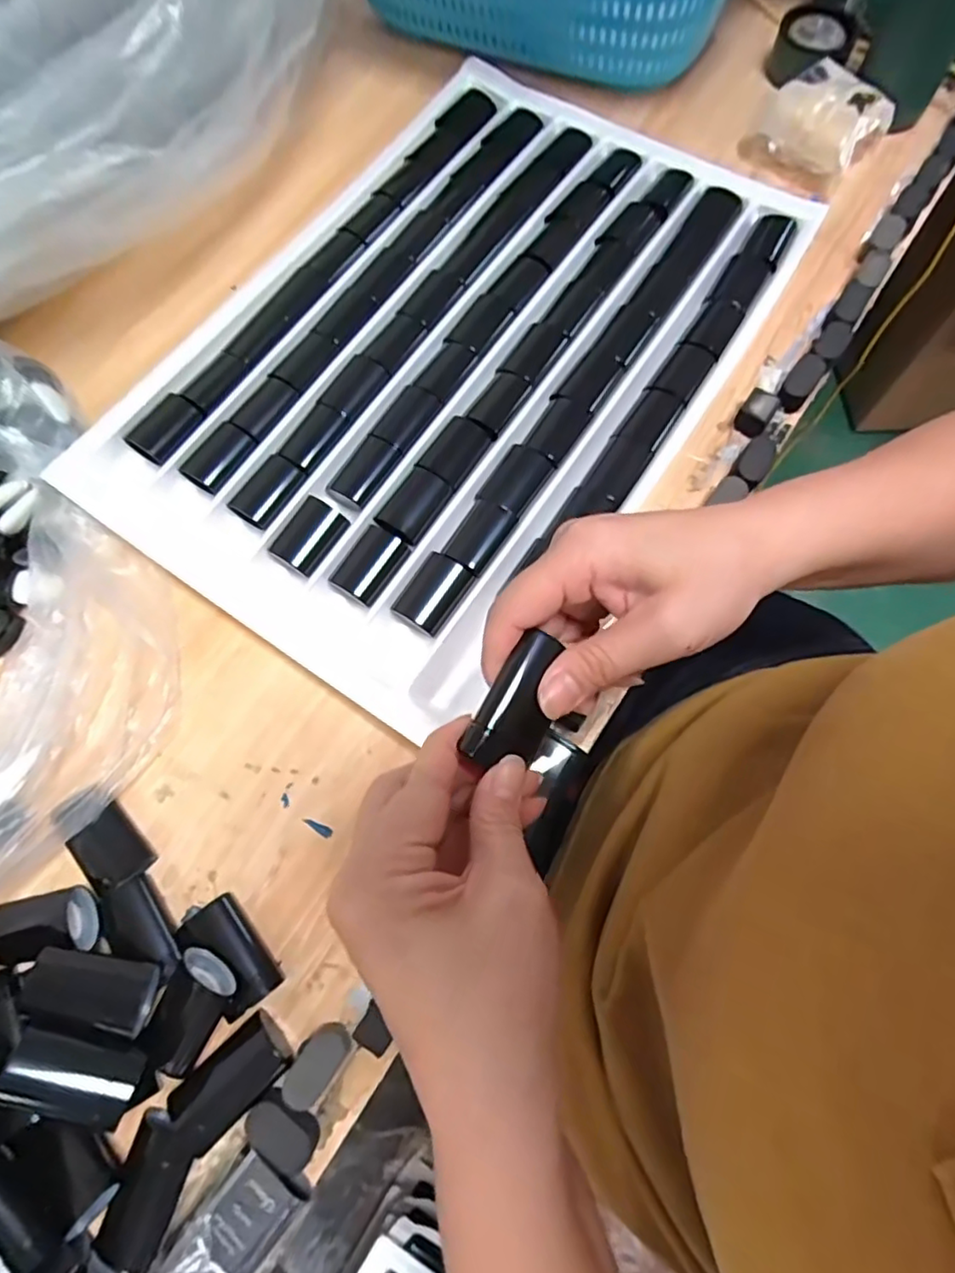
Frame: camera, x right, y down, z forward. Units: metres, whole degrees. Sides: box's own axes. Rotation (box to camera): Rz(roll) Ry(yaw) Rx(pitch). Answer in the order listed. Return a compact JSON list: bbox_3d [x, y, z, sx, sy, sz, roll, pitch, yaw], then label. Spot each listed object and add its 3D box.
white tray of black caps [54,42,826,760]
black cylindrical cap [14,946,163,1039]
[{"bbox_3d":[-0.016,-0.212,0.462,0.332,0.030,0.490,33,75,10],"label":"white tray of black caps"},{"bbox_3d":[-0.194,0.179,0.327,0.064,0.026,0.031,14,72,4],"label":"black cylindrical cap"}]

